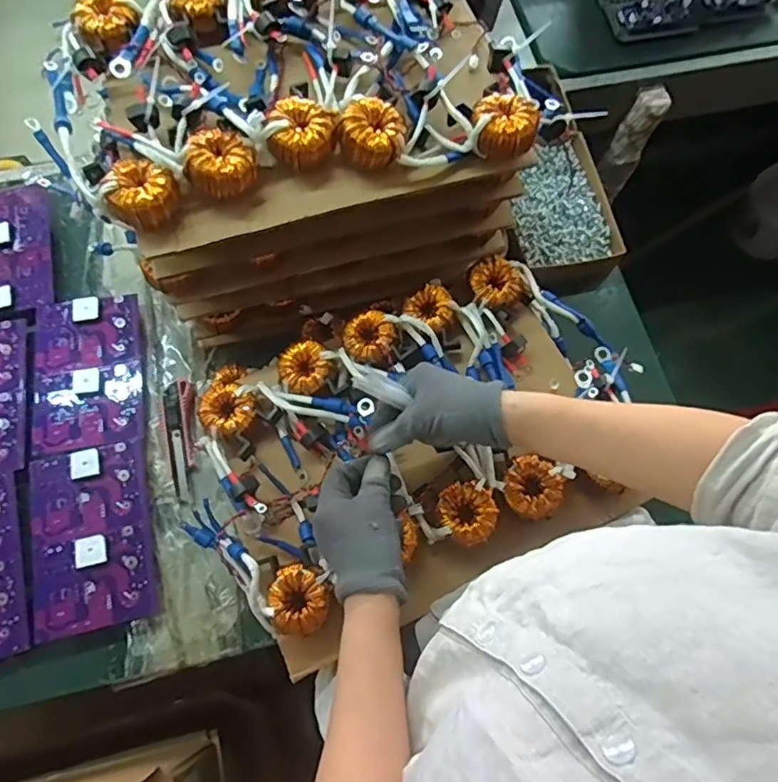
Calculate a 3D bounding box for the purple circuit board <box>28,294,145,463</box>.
[{"bbox_3d":[-0.378,-0.025,0.681,0.131,0.009,0.198,-10,71,-5],"label":"purple circuit board"}]

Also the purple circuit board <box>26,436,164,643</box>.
[{"bbox_3d":[-0.335,0.161,0.622,0.130,0.021,0.199,-12,71,-9],"label":"purple circuit board"}]

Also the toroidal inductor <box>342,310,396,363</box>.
[{"bbox_3d":[-0.021,-0.059,0.603,0.052,0.021,0.055,0,71,-1],"label":"toroidal inductor"}]

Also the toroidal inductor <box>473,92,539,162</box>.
[{"bbox_3d":[0.111,-0.255,0.530,0.054,0.035,0.056,0,71,-1],"label":"toroidal inductor"}]

